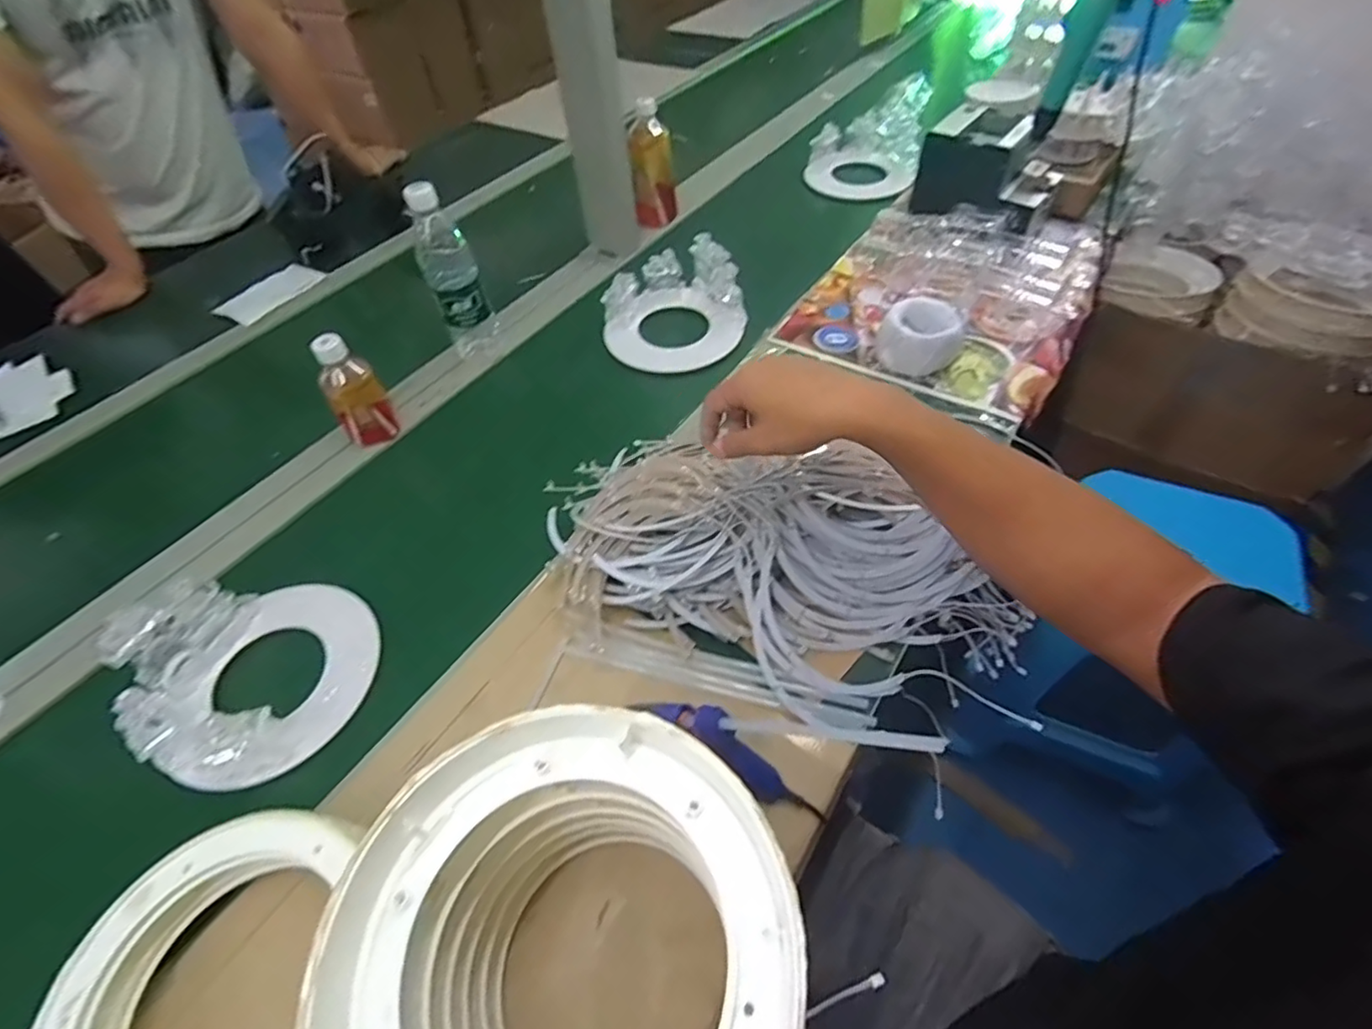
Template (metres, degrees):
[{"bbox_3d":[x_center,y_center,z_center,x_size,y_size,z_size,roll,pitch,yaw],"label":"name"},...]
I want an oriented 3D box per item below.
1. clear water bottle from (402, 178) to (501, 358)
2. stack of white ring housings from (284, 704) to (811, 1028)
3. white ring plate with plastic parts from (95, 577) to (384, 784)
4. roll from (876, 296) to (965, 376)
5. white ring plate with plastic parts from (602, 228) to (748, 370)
[{"bbox_3d":[-0.295,-0.305,0.780,0.068,0.206,0.056,-23,54,-14],"label":"clear water bottle"},{"bbox_3d":[-0.055,0.252,0.351,0.223,0.179,0.219,20,56,19],"label":"stack of white ring housings"},{"bbox_3d":[-0.388,0.130,0.545,0.166,0.110,0.181,-2,51,3],"label":"white ring plate with plastic parts"},{"bbox_3d":[0.294,-0.220,0.769,0.093,0.060,0.093,-2,51,3],"label":"roll"},{"bbox_3d":[-0.014,-0.289,0.855,0.193,0.102,0.146,1,52,5],"label":"white ring plate with plastic parts"}]

